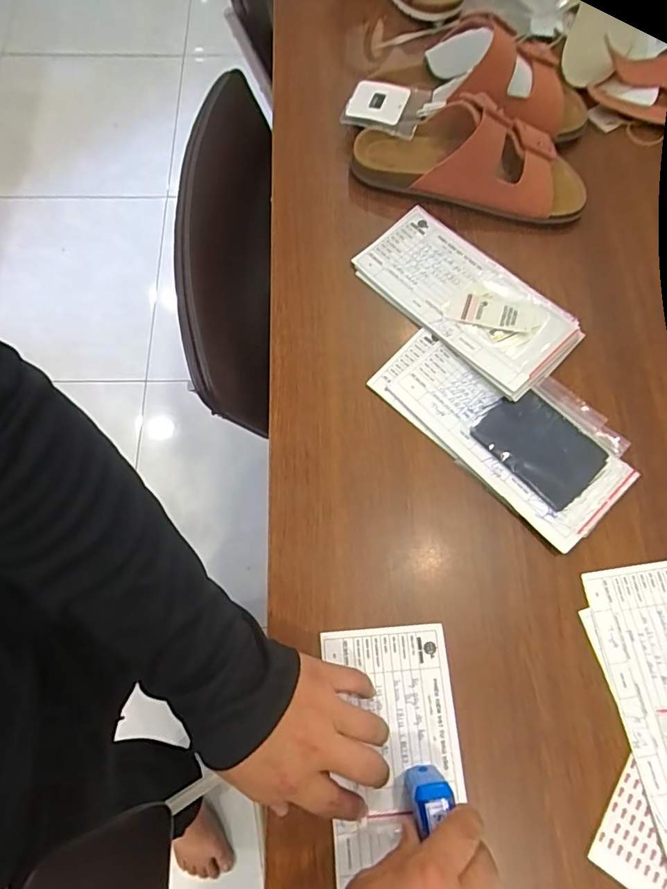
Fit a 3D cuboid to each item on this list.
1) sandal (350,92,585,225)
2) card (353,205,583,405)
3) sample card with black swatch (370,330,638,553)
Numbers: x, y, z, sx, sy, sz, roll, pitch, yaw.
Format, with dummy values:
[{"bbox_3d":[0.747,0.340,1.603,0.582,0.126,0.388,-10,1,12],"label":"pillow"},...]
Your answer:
[{"bbox_3d":[0.149,-0.309,0.533,0.255,0.065,0.096,13,71,4],"label":"sandal"},{"bbox_3d":[0.129,-0.148,0.496,0.108,0.015,0.221,-42,76,-13],"label":"card"},{"bbox_3d":[0.158,-0.023,0.460,0.123,0.009,0.229,-43,76,-14],"label":"sample card with black swatch"}]

